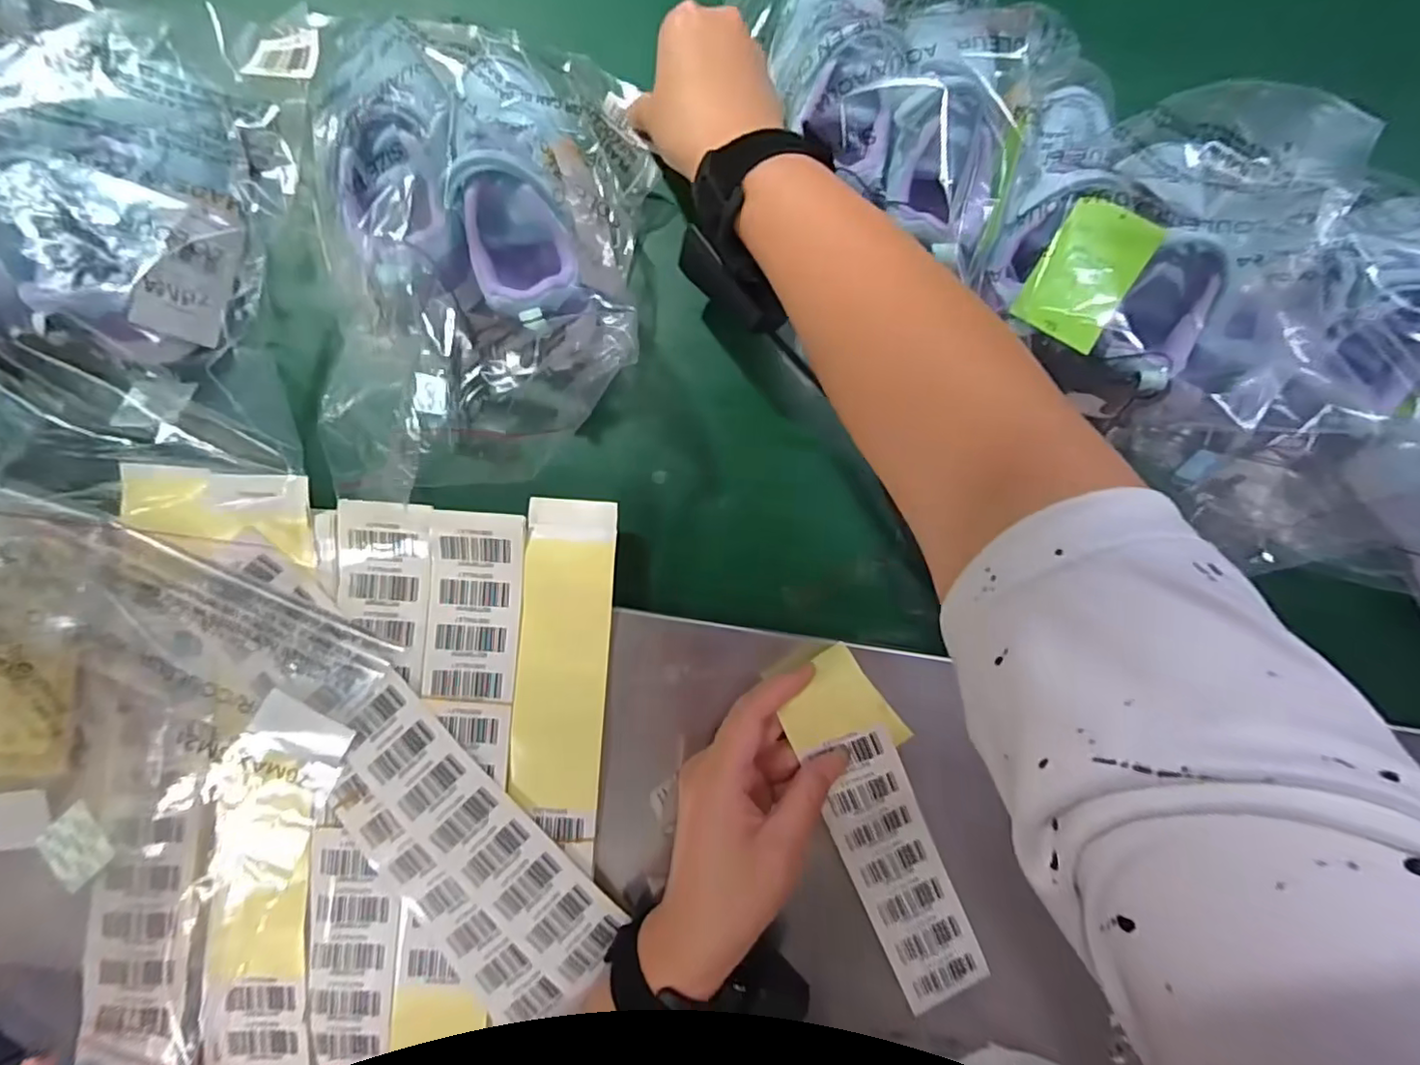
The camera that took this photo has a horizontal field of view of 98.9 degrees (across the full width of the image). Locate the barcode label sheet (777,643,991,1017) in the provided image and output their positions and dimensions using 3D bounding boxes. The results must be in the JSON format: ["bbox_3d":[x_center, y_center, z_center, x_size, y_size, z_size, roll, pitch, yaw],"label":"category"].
[{"bbox_3d":[0.098,0.169,0.344,0.053,0.021,0.207,-22,98,1],"label":"barcode label sheet"}]

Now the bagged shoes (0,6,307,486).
[{"bbox_3d":[-0.334,-0.152,0.334,0.191,0.070,0.246,-2,89,-5],"label":"bagged shoes"}]

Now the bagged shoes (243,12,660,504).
[{"bbox_3d":[-0.127,-0.164,0.345,0.190,0.079,0.254,-11,90,-5],"label":"bagged shoes"}]

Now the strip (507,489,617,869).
[{"bbox_3d":[-0.084,0.082,0.348,0.050,0.010,0.199,4,90,-8],"label":"strip"}]

